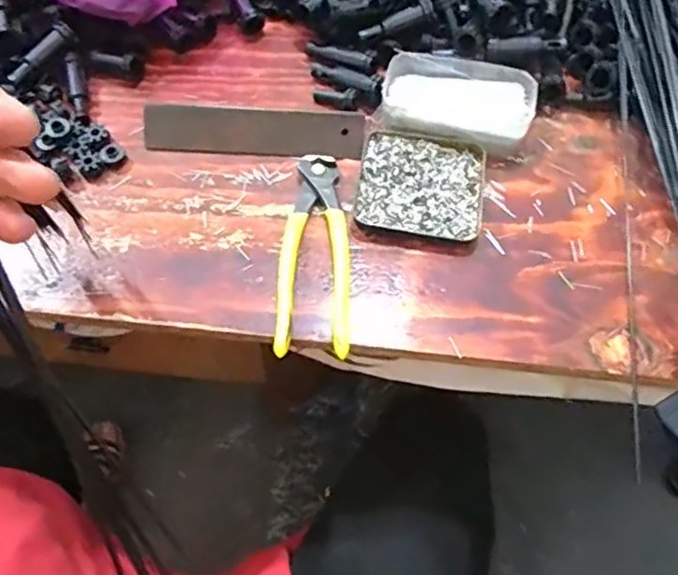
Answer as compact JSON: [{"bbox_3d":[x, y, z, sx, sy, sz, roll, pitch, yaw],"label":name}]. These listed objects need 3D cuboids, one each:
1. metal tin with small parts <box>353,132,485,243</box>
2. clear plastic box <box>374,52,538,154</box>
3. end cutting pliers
[{"bbox_3d":[0.064,-0.080,0.491,0.095,0.013,0.093,8,61,4],"label":"metal tin with small parts"},{"bbox_3d":[0.097,-0.151,0.513,0.120,0.034,0.066,13,61,7],"label":"clear plastic box"},{"bbox_3d":[-0.018,-0.028,0.456,0.050,0.015,0.163,1,61,0],"label":"end cutting pliers"}]

